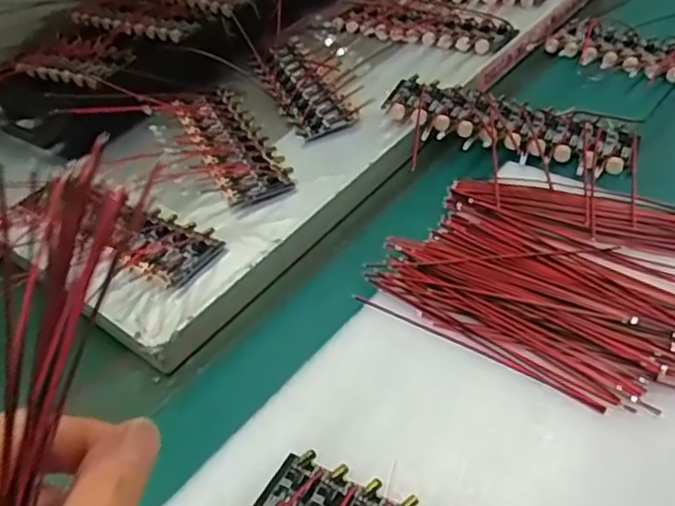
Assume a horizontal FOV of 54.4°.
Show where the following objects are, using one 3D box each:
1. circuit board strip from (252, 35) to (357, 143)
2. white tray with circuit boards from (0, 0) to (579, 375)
[{"bbox_3d":[-0.031,-0.130,0.505,0.044,0.012,0.155,-19,42,-7],"label":"circuit board strip"},{"bbox_3d":[-0.076,-0.174,0.561,0.409,0.050,0.524,23,53,34],"label":"white tray with circuit boards"}]

